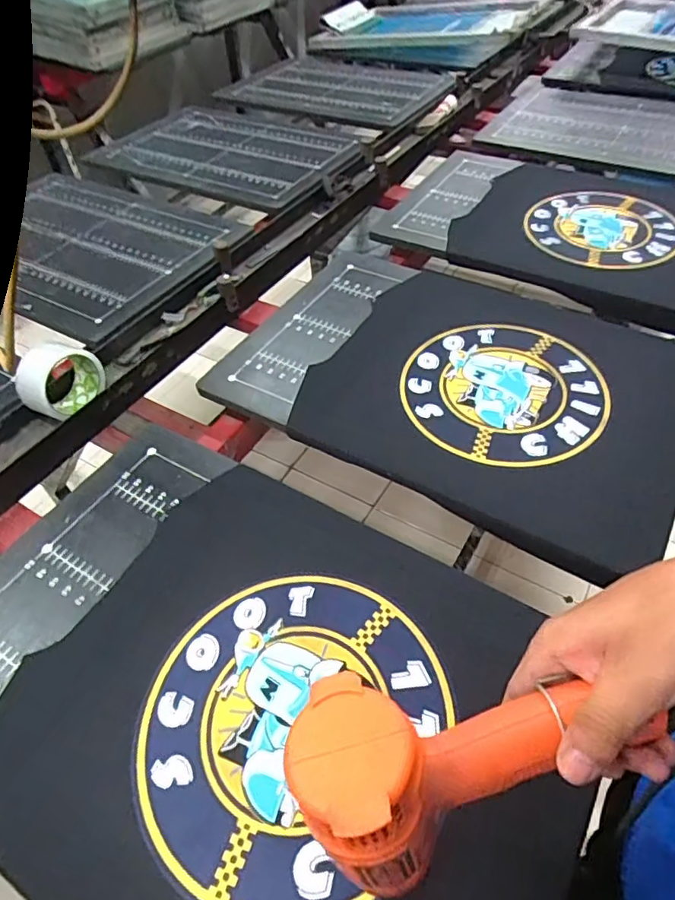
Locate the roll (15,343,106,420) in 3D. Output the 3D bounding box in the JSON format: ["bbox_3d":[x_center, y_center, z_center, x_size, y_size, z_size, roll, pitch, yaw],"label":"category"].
[{"bbox_3d":[-0.371,-0.086,0.720,0.087,0.085,0.096,13,50,15],"label":"roll"}]

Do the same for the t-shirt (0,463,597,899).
[{"bbox_3d":[-0.039,0.236,0.472,0.457,0.036,0.395,24,54,23],"label":"t-shirt"}]

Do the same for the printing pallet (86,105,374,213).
[{"bbox_3d":[-0.267,-0.750,1.338,0.710,0.040,0.431,26,55,25],"label":"printing pallet"}]

